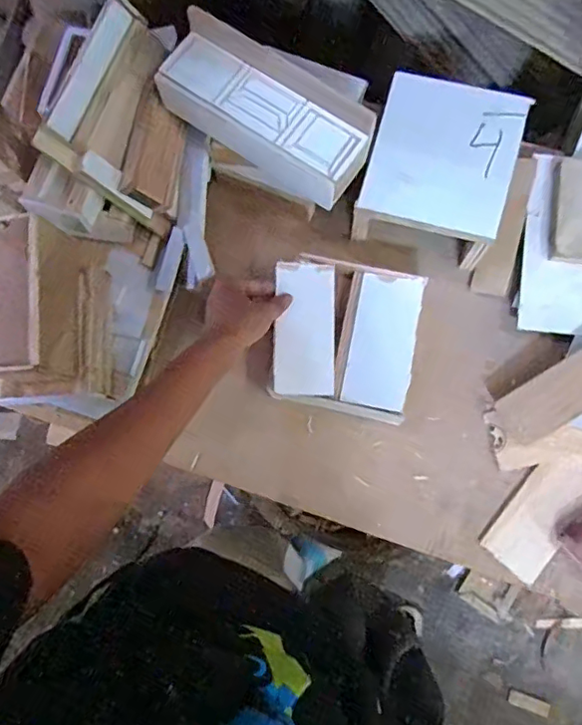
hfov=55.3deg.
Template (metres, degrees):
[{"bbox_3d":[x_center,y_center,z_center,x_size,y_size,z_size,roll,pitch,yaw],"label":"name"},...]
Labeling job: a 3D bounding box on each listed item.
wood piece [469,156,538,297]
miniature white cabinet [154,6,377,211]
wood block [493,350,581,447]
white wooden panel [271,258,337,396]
[{"bbox_3d":[0.266,-0.167,0.681,0.041,0.005,0.174,17,89,22],"label":"wood piece"},{"bbox_3d":[-0.027,-0.261,0.599,0.233,0.079,0.095,34,84,6],"label":"miniature white cabinet"},{"bbox_3d":[0.310,0.035,0.631,0.149,0.013,0.061,-36,67,12],"label":"wood block"},{"bbox_3d":[0.018,-0.040,0.645,0.074,0.007,0.153,5,83,-12],"label":"white wooden panel"}]

